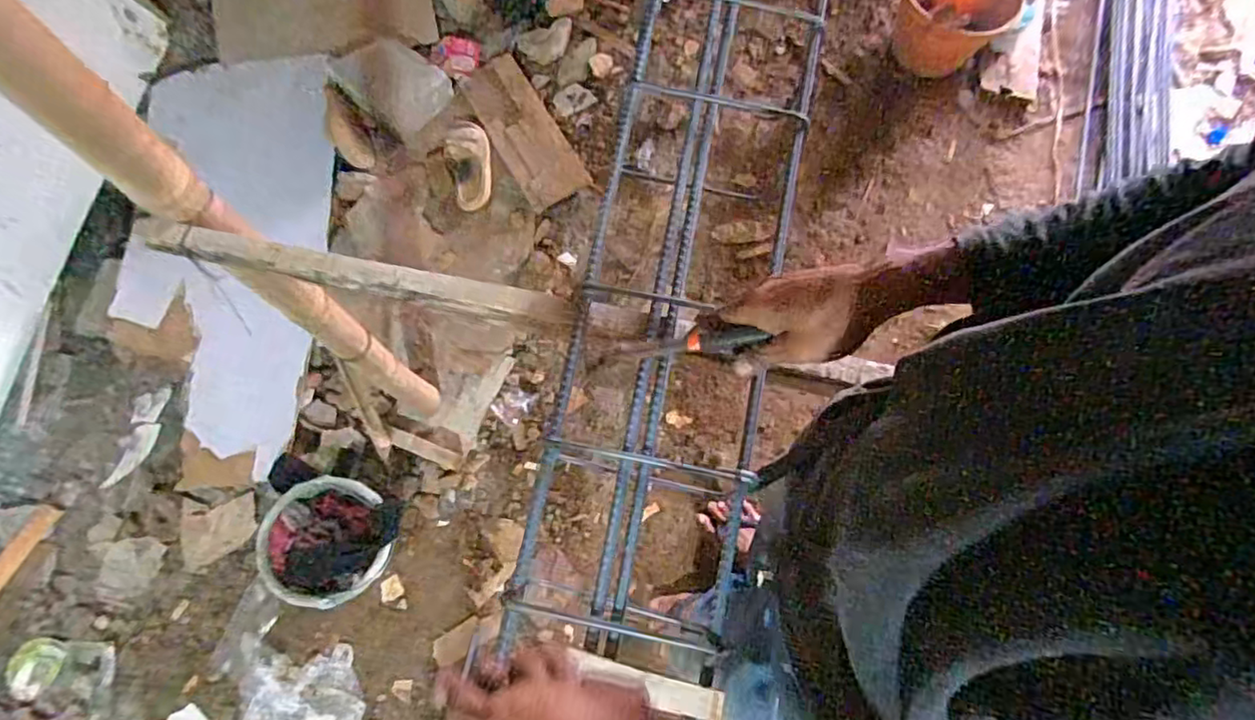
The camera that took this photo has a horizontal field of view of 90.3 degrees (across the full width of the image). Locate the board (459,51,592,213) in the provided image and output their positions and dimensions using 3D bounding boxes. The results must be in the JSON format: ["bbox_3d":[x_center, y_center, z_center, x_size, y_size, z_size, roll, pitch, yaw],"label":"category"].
[{"bbox_3d":[-0.278,-0.613,1.641,0.164,0.025,0.514,-28,69,-7],"label":"board"}]

